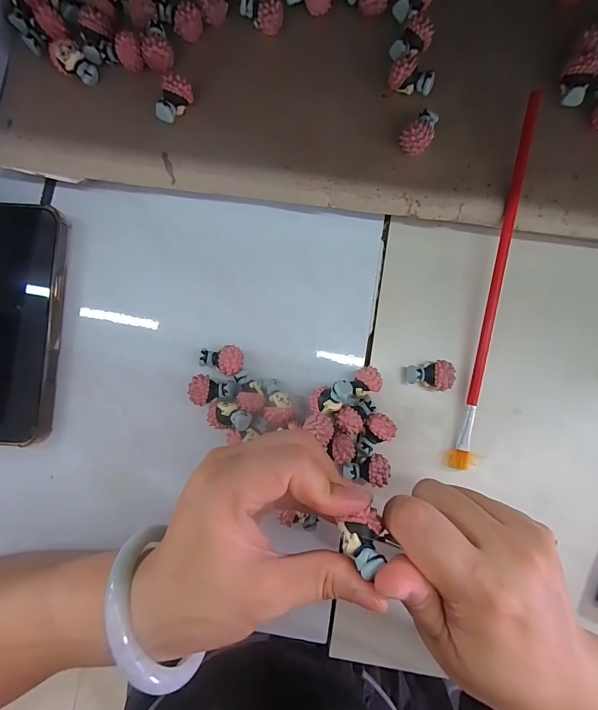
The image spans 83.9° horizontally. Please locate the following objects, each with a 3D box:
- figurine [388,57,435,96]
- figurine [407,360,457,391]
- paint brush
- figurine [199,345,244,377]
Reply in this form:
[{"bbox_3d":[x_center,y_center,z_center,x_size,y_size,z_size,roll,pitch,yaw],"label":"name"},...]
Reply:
[{"bbox_3d":[0.075,-0.184,0.221,0.029,0.015,0.012,10,86,3],"label":"figurine"},{"bbox_3d":[0.087,0.013,0.222,0.030,0.016,0.019,2,85,2],"label":"figurine"},{"bbox_3d":[0.131,-0.045,0.220,0.012,0.008,0.245,11,86,3],"label":"paint brush"},{"bbox_3d":[-0.050,0.002,0.226,0.028,0.018,0.019,20,86,3],"label":"figurine"}]

